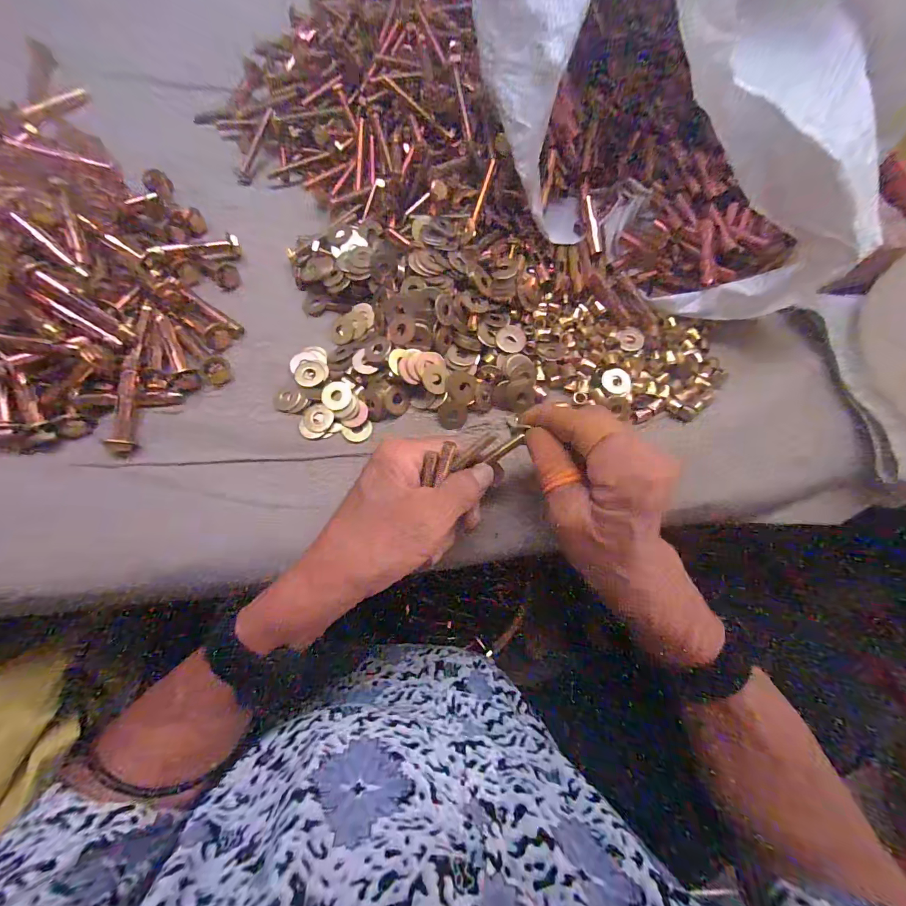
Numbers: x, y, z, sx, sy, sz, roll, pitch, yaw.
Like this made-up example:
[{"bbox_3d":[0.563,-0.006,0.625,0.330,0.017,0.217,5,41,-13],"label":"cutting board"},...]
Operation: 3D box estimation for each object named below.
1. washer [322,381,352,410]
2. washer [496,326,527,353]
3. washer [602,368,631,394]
[{"bbox_3d":[-0.084,-0.042,0.279,0.021,0.004,0.020,-9,73,-4],"label":"washer"},{"bbox_3d":[0.043,-0.085,0.289,0.022,0.004,0.021,1,82,-7],"label":"washer"},{"bbox_3d":[0.122,-0.054,0.287,0.021,0.004,0.020,10,73,2],"label":"washer"}]

